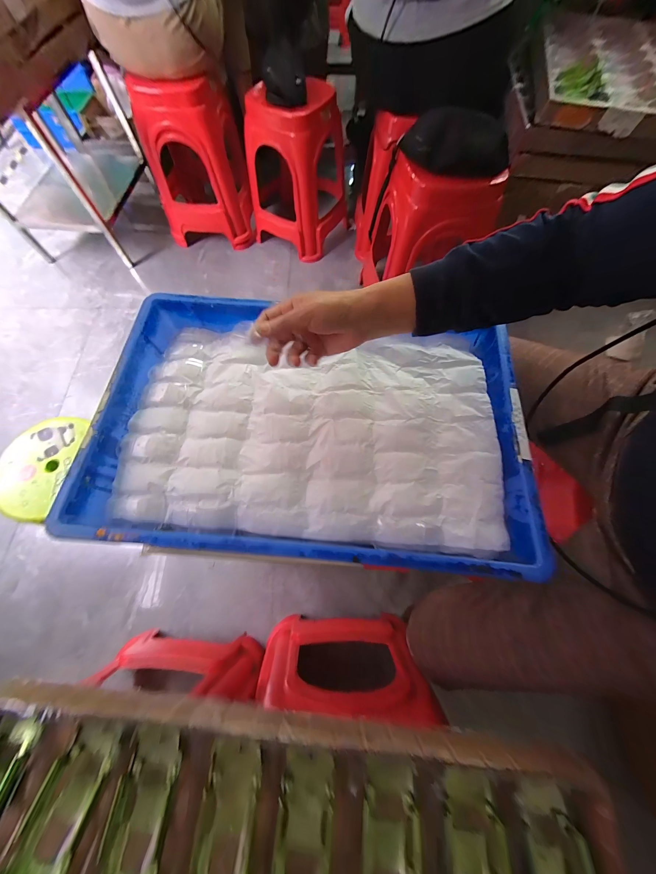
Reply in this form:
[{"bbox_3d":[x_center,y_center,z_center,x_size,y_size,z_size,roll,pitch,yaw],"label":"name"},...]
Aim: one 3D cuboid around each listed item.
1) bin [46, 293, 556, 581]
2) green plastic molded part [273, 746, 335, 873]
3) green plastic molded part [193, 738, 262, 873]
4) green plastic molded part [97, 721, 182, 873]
[{"bbox_3d":[-0.028,-0.023,0.393,0.549,0.074,0.356,5,69,1],"label":"bin"},{"bbox_3d":[-0.024,0.390,0.276,0.052,0.033,0.118,5,69,1],"label":"green plastic molded part"},{"bbox_3d":[-0.098,0.385,0.283,0.056,0.034,0.131,4,69,1],"label":"green plastic molded part"},{"bbox_3d":[-0.186,0.378,0.281,0.056,0.031,0.121,2,69,0],"label":"green plastic molded part"}]

